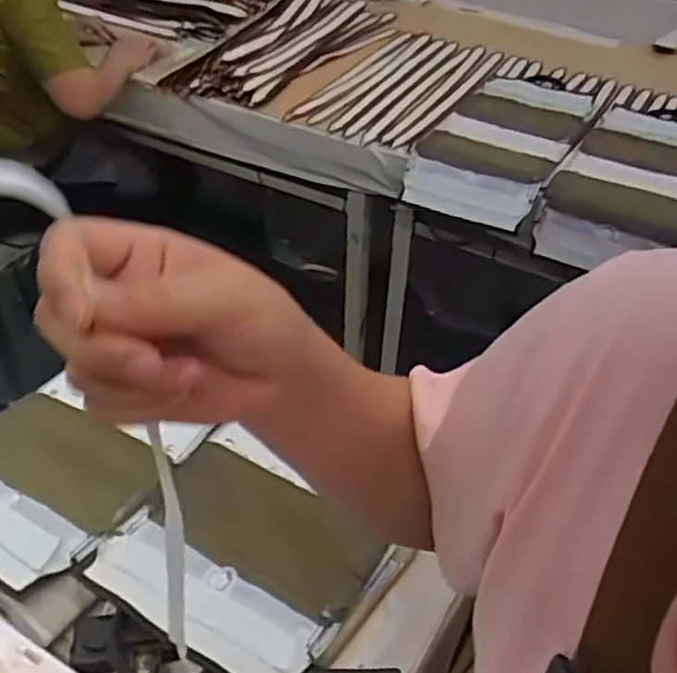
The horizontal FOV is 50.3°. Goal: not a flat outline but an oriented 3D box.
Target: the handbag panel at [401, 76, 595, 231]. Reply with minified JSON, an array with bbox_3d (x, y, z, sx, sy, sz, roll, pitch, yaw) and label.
[{"bbox_3d":[0.330,-0.386,1.440,0.246,0.069,0.470,22,47,21],"label":"handbag panel"}]

